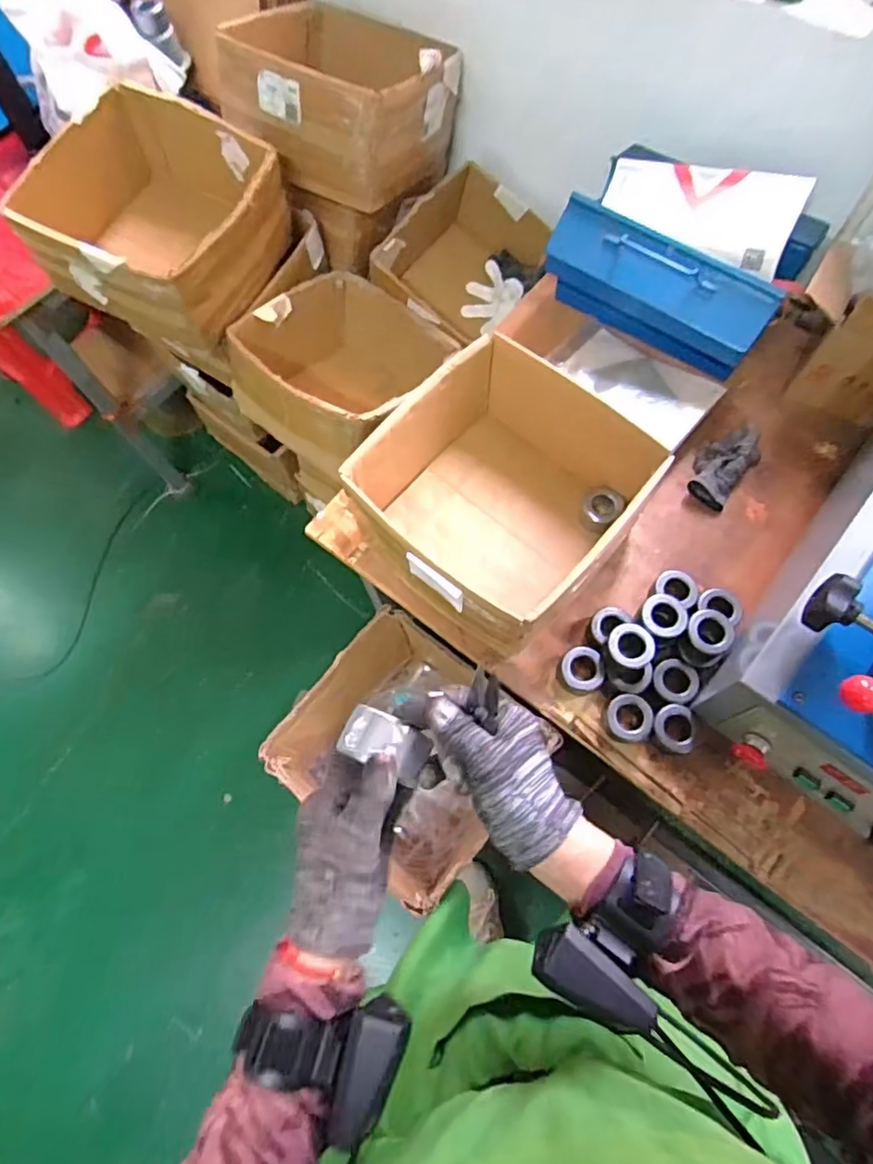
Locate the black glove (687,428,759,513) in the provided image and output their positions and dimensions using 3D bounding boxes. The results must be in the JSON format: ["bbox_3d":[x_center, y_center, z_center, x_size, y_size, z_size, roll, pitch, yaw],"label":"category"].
[{"bbox_3d":[0.449,-0.186,0.915,0.081,0.033,0.137,37,75,16],"label":"black glove"}]

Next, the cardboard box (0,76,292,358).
[{"bbox_3d":[-0.467,-0.612,0.998,0.313,0.182,0.350,24,72,11],"label":"cardboard box"}]

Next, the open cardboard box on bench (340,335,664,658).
[{"bbox_3d":[0.100,-0.120,0.833,0.335,0.181,0.361,40,76,16],"label":"open cardboard box on bench"}]

